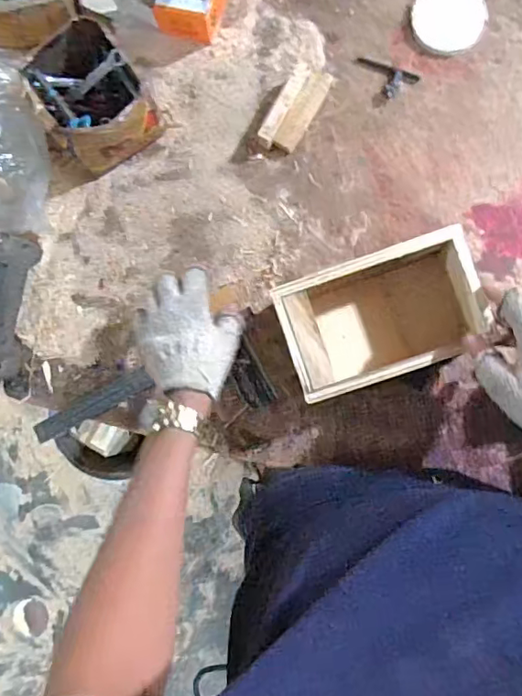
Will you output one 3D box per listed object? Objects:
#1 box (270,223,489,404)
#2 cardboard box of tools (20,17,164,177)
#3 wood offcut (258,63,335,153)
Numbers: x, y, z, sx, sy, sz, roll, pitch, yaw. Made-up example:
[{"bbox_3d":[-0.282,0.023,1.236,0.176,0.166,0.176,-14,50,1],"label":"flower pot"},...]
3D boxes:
[{"bbox_3d":[0.122,-0.029,0.570,0.186,0.091,0.118,-19,83,6],"label":"box"},{"bbox_3d":[-0.189,-0.282,0.630,0.112,0.089,0.134,-33,85,3],"label":"cardboard box of tools"},{"bbox_3d":[0.040,-0.275,0.629,0.041,0.033,0.103,32,90,6],"label":"wood offcut"}]

